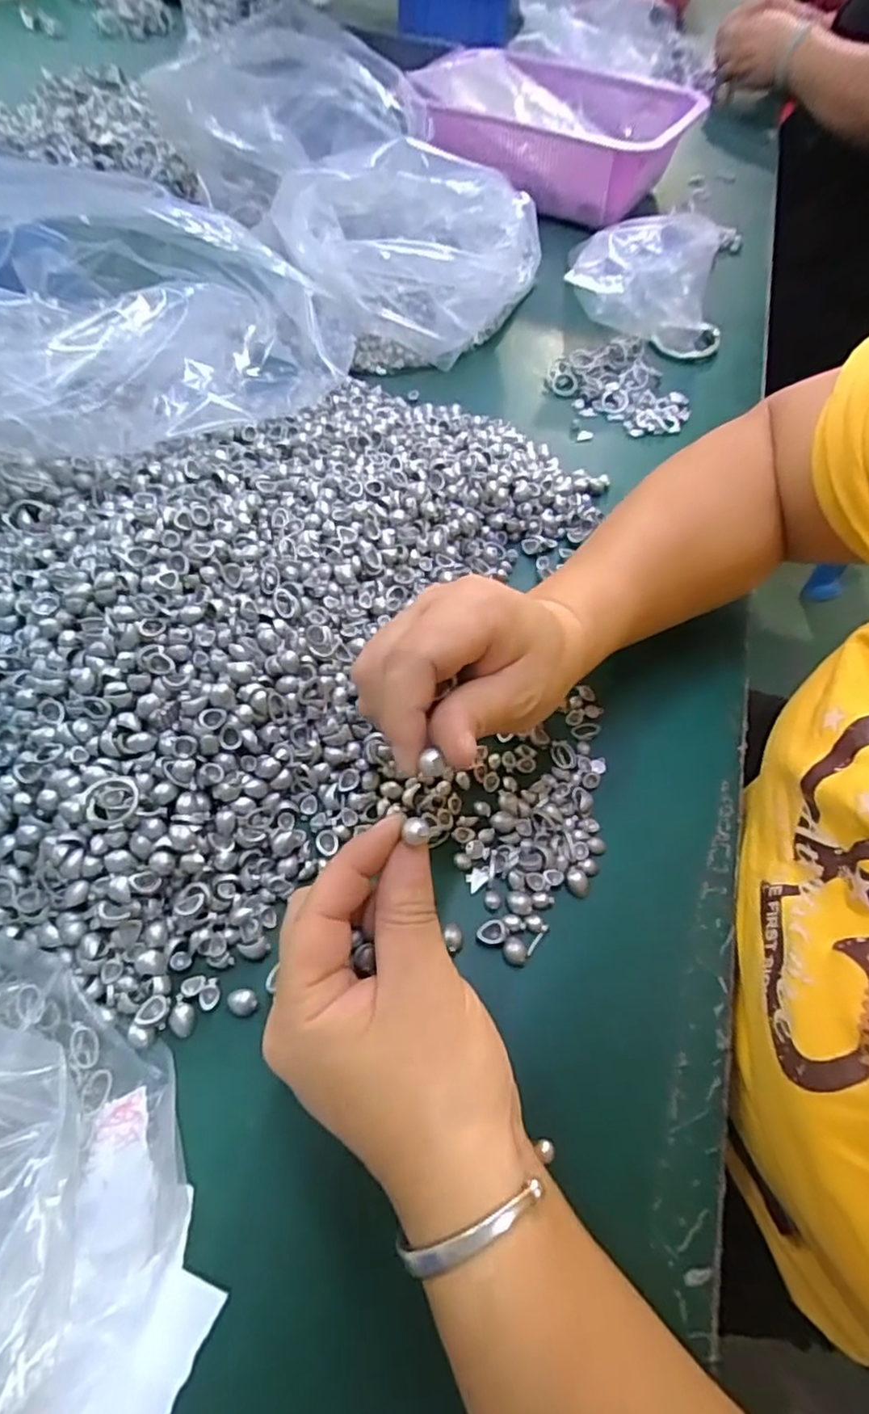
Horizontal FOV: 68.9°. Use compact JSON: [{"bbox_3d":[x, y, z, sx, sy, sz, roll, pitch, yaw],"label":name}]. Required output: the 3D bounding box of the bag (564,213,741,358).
[{"bbox_3d":[0.187,-0.368,0.549,0.132,0.073,0.105,16,58,7],"label":"bag"}]

